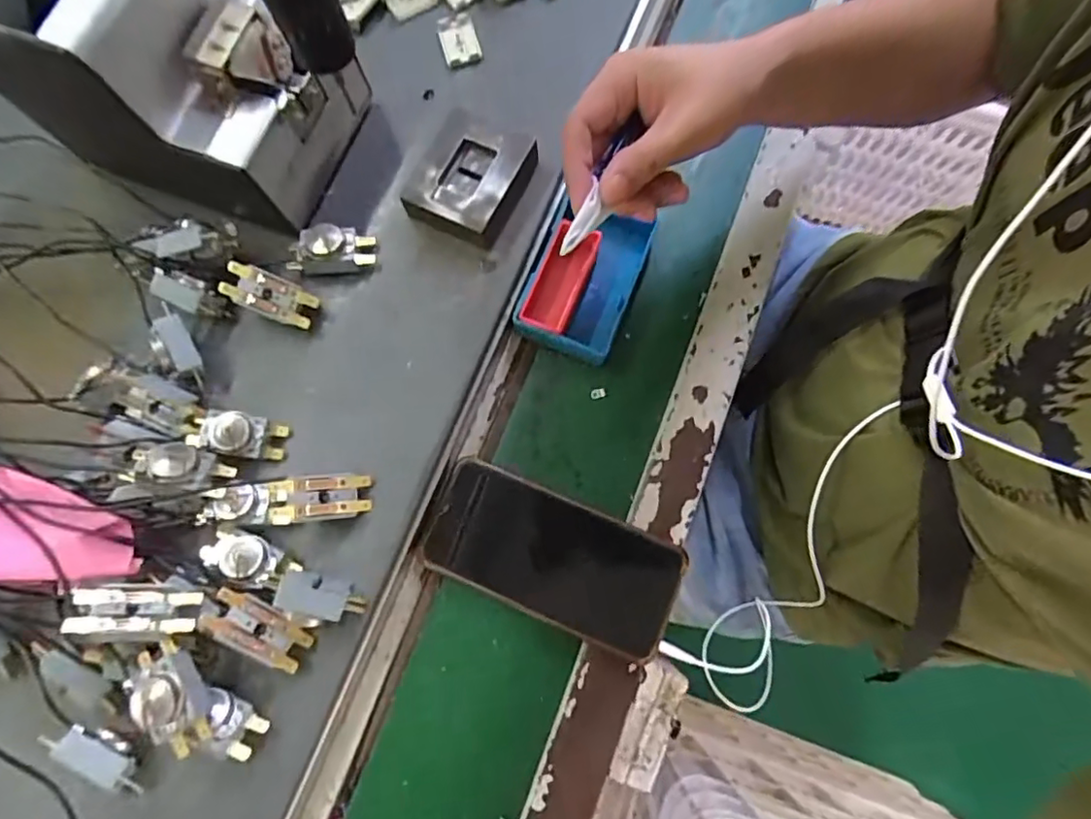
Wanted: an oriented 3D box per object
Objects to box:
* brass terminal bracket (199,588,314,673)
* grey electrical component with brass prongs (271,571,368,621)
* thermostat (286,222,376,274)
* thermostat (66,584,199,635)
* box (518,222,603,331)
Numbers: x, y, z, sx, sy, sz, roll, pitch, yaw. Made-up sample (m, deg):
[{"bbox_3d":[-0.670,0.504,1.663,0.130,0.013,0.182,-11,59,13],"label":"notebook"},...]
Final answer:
[{"bbox_3d":[-0.166,0.128,0.347,0.059,0.010,0.027,37,79,-14],"label":"brass terminal bracket"},{"bbox_3d":[-0.130,0.108,0.348,0.050,0.022,0.021,22,76,-27],"label":"grey electrical component with brass prongs"},{"bbox_3d":[-0.149,-0.111,0.414,0.057,0.020,0.028,-4,76,0],"label":"thermostat"},{"bbox_3d":[-0.226,0.110,0.329,0.061,0.013,0.025,7,76,-15],"label":"thermostat"},{"bbox_3d":[0.010,-0.091,0.435,0.030,0.033,0.081,23,78,6],"label":"box"}]

